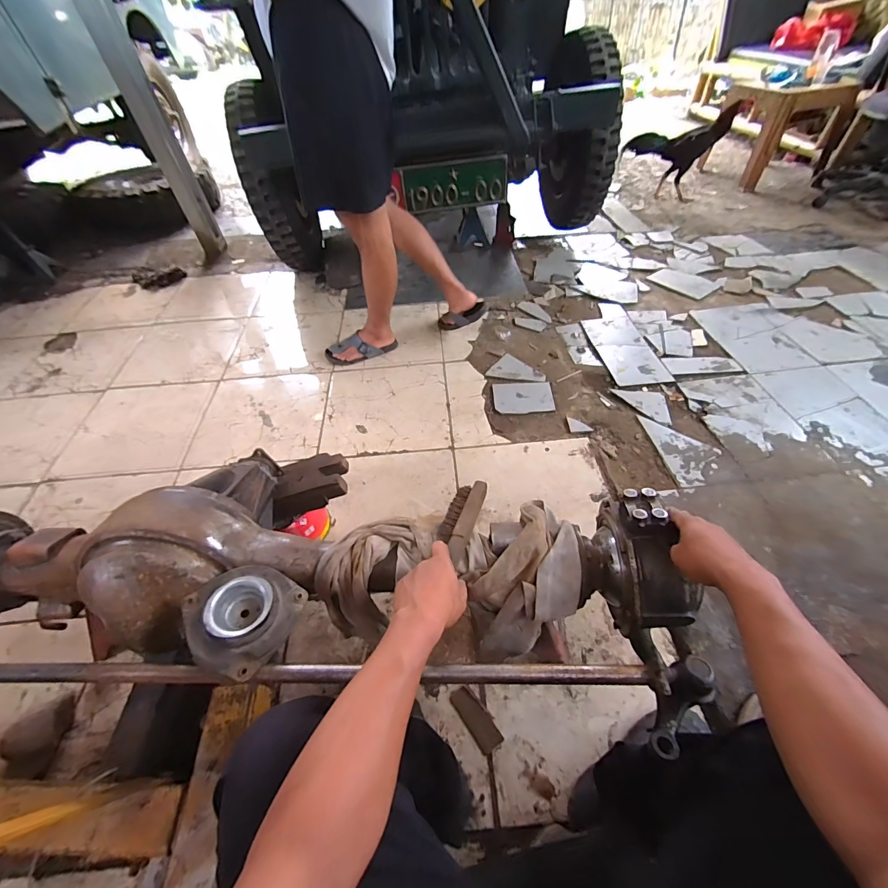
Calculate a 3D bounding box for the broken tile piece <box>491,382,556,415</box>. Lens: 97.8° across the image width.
[{"bbox_3d":[0.259,-0.153,1.263,0.188,0.008,0.133,-1,50,2],"label":"broken tile piece"}]

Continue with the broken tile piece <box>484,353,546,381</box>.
[{"bbox_3d":[0.251,-0.243,1.340,0.174,0.006,0.123,34,60,27],"label":"broken tile piece"}]

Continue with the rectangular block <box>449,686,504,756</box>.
[{"bbox_3d":[0.058,0.511,0.723,0.044,0.012,0.111,-31,56,-21],"label":"rectangular block"}]

